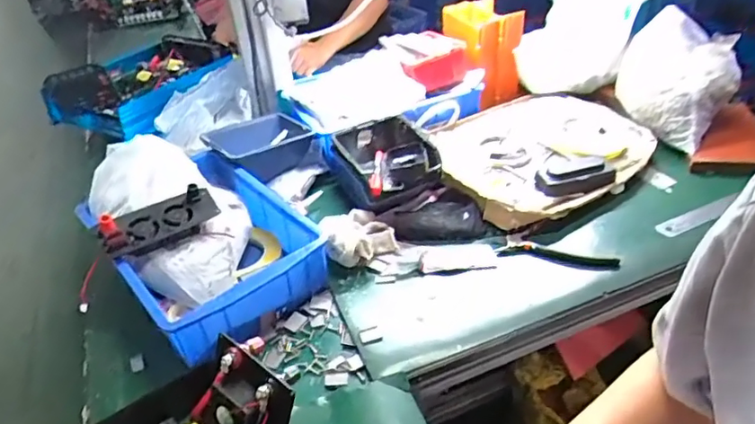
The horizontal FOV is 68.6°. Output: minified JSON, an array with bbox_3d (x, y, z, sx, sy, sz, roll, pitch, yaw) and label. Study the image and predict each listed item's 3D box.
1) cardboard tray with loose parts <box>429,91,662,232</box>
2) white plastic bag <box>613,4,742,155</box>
[{"bbox_3d":[0.237,-0.096,0.836,0.293,0.041,0.251,-23,40,-21],"label":"cardboard tray with loose parts"},{"bbox_3d":[0.446,-0.202,0.847,0.130,0.156,0.174,-28,42,-26],"label":"white plastic bag"}]

